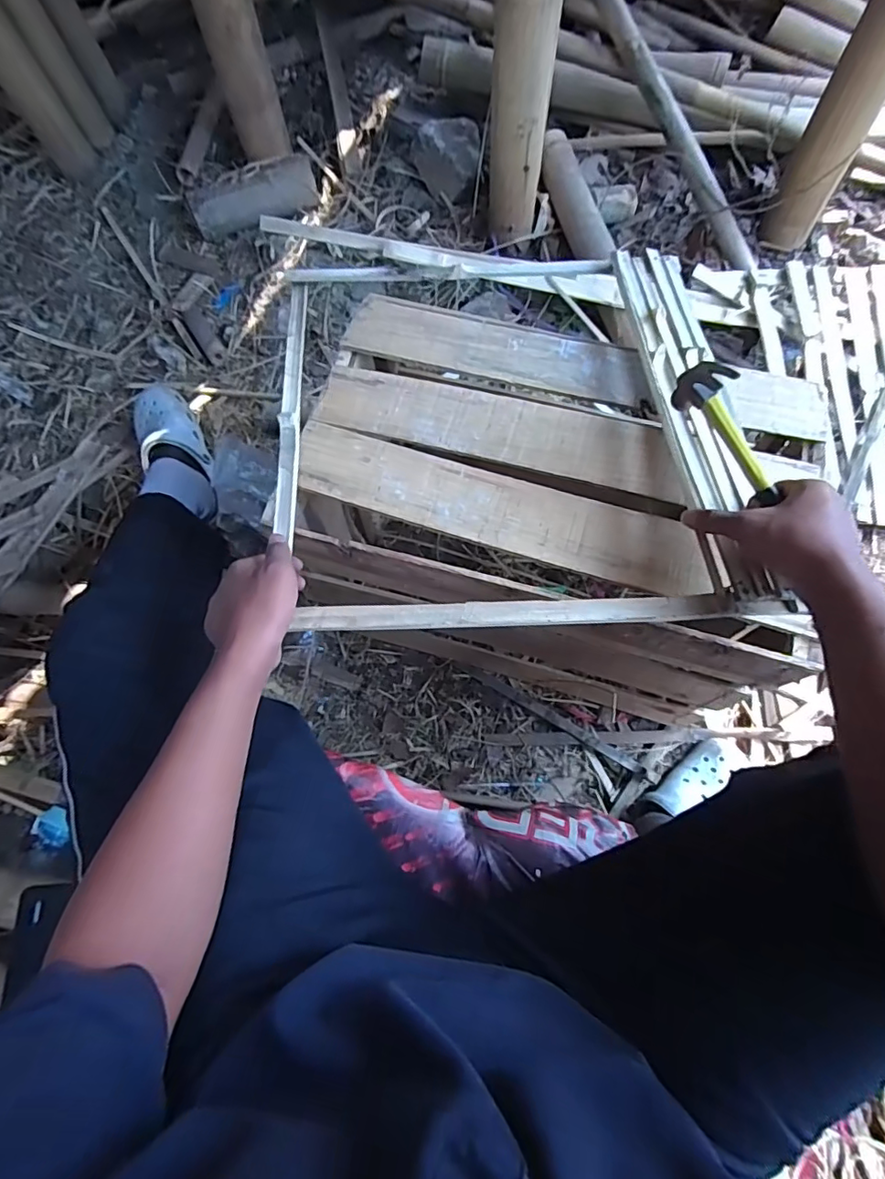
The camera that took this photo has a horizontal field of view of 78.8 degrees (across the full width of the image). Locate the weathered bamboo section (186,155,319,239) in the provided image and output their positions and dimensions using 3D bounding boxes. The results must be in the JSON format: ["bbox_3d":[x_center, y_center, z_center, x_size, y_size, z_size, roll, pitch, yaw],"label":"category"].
[{"bbox_3d":[-0.396,-0.827,1.130,0.265,0.068,0.072,-24,72,-7],"label":"weathered bamboo section"}]

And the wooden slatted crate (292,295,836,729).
[{"bbox_3d":[0.127,-0.096,0.770,0.583,0.349,0.391,16,71,7],"label":"wooden slatted crate"}]

